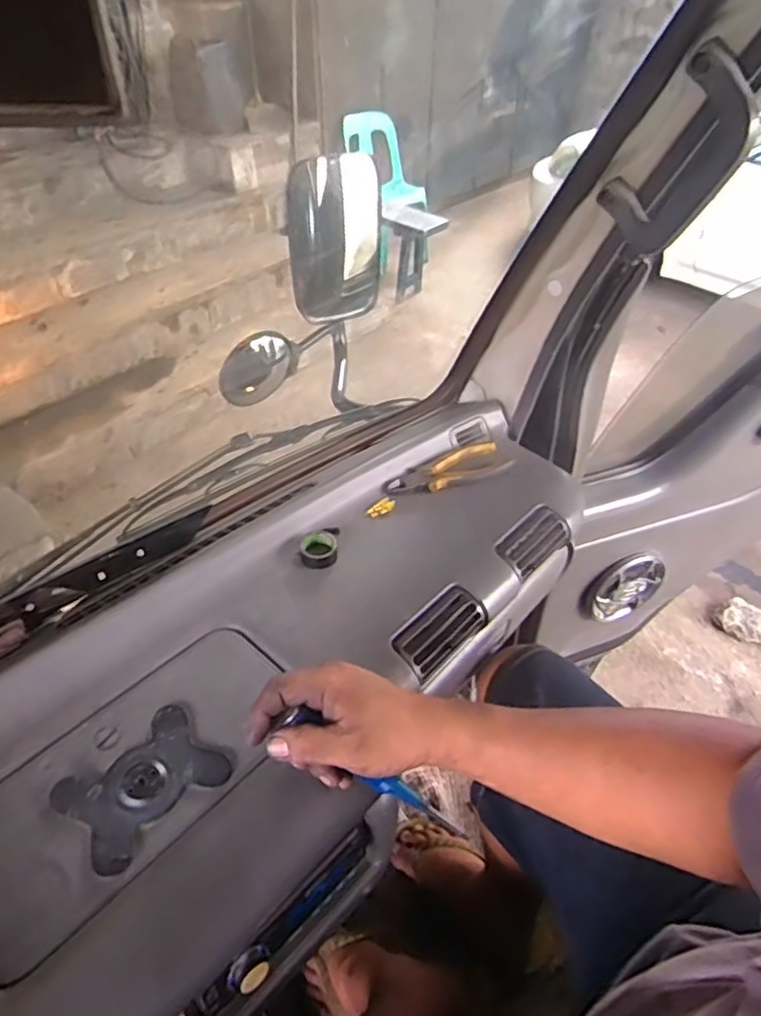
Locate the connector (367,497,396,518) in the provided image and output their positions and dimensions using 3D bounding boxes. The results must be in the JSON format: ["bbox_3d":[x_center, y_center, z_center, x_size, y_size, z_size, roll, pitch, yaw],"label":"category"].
[{"bbox_3d":[0.002,0.000,0.742,0.035,0.008,0.015,-28,50,-28],"label":"connector"}]

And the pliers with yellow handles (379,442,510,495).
[{"bbox_3d":[0.079,-0.047,0.778,0.156,0.016,0.054,-12,44,-14],"label":"pliers with yellow handles"}]

